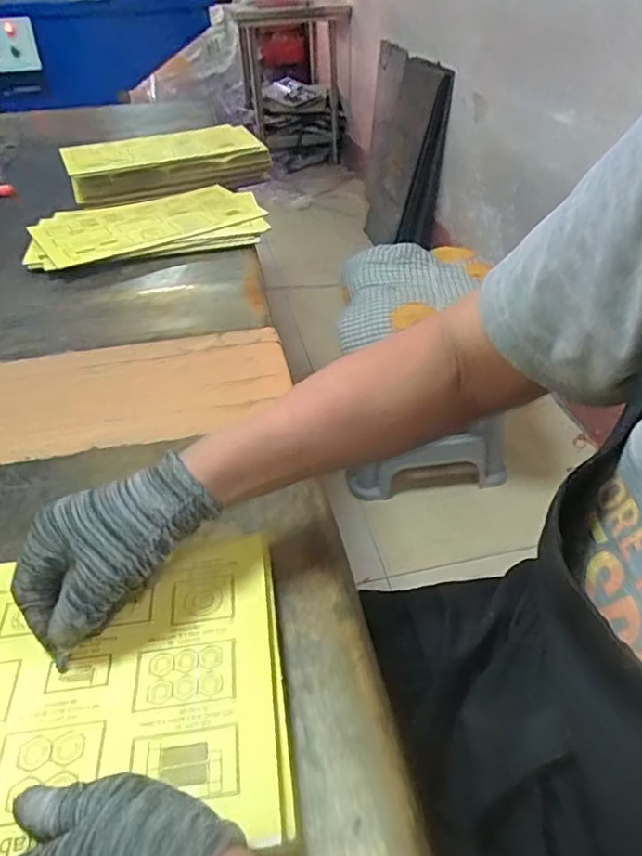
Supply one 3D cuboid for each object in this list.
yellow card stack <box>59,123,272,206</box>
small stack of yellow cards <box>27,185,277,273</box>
[{"bbox_3d":[-0.256,-0.431,0.939,0.314,0.067,0.149,-24,44,-23],"label":"yellow card stack"},{"bbox_3d":[-0.246,-0.289,0.829,0.321,0.029,0.201,-19,42,-17],"label":"small stack of yellow cards"}]

